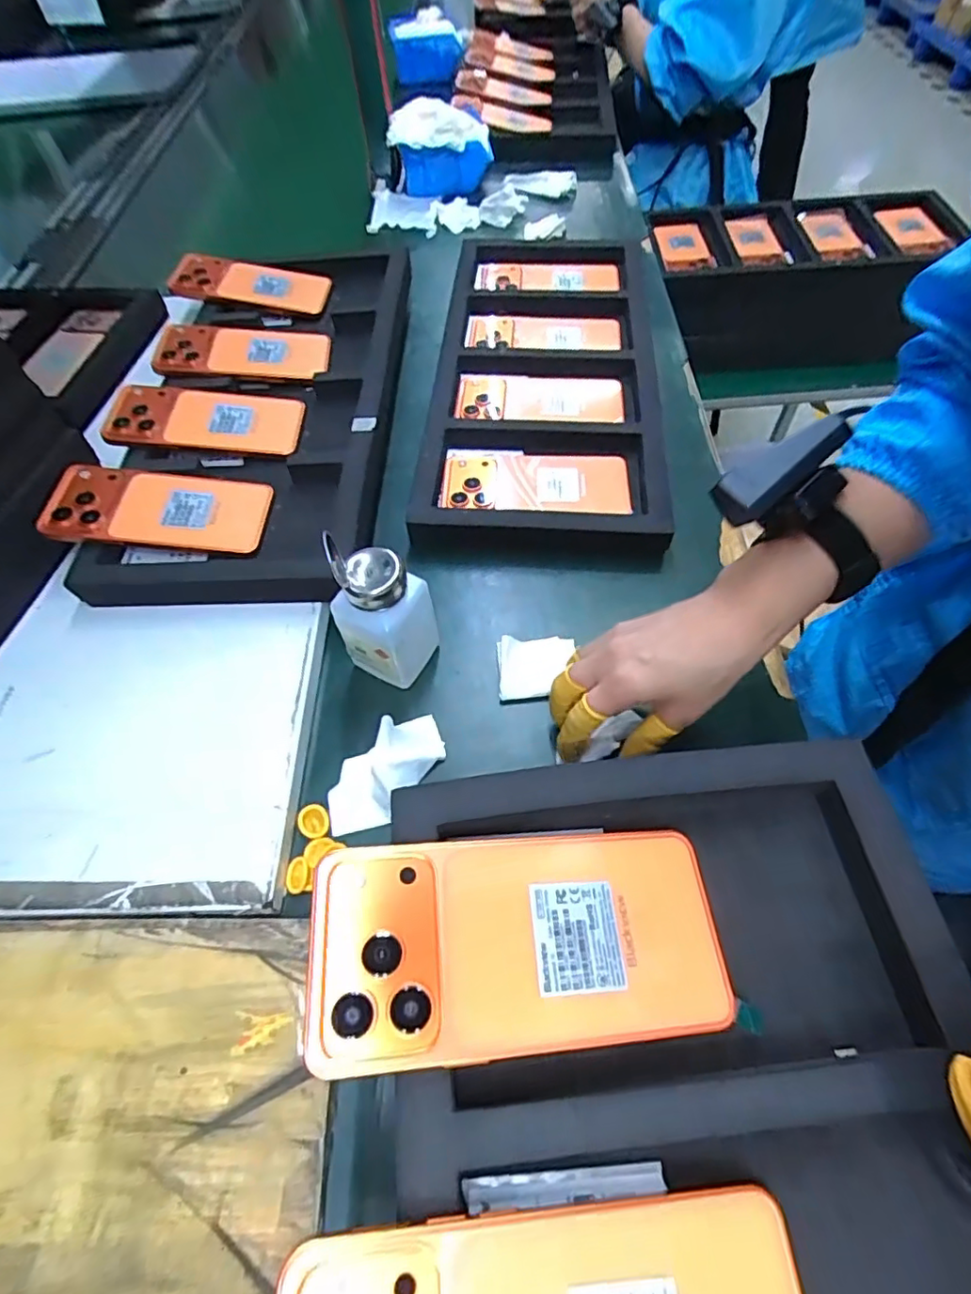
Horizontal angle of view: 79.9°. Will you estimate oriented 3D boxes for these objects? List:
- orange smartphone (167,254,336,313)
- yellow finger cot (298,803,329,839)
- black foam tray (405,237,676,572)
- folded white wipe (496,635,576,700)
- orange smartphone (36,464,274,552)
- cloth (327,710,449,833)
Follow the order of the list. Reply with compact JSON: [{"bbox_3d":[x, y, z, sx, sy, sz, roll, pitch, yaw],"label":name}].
[{"bbox_3d":[-0.263,-0.407,0.651,0.164,0.016,0.070,5,70,-11],"label":"orange smartphone"},{"bbox_3d":[-0.113,0.114,0.382,0.020,0.004,0.021,-2,58,3],"label":"yellow finger cot"},{"bbox_3d":[0.060,-0.297,0.612,0.226,0.038,0.500,0,58,5],"label":"black foam tray"},{"bbox_3d":[0.039,0.014,0.437,0.060,0.012,0.049,-7,58,0],"label":"folded white wipe"},{"bbox_3d":[-0.265,-0.112,0.475,0.161,0.011,0.073,2,59,-13],"label":"orange smartphone"},{"bbox_3d":[-0.069,0.081,0.392,0.046,0.021,0.096,33,66,22],"label":"cloth"}]

